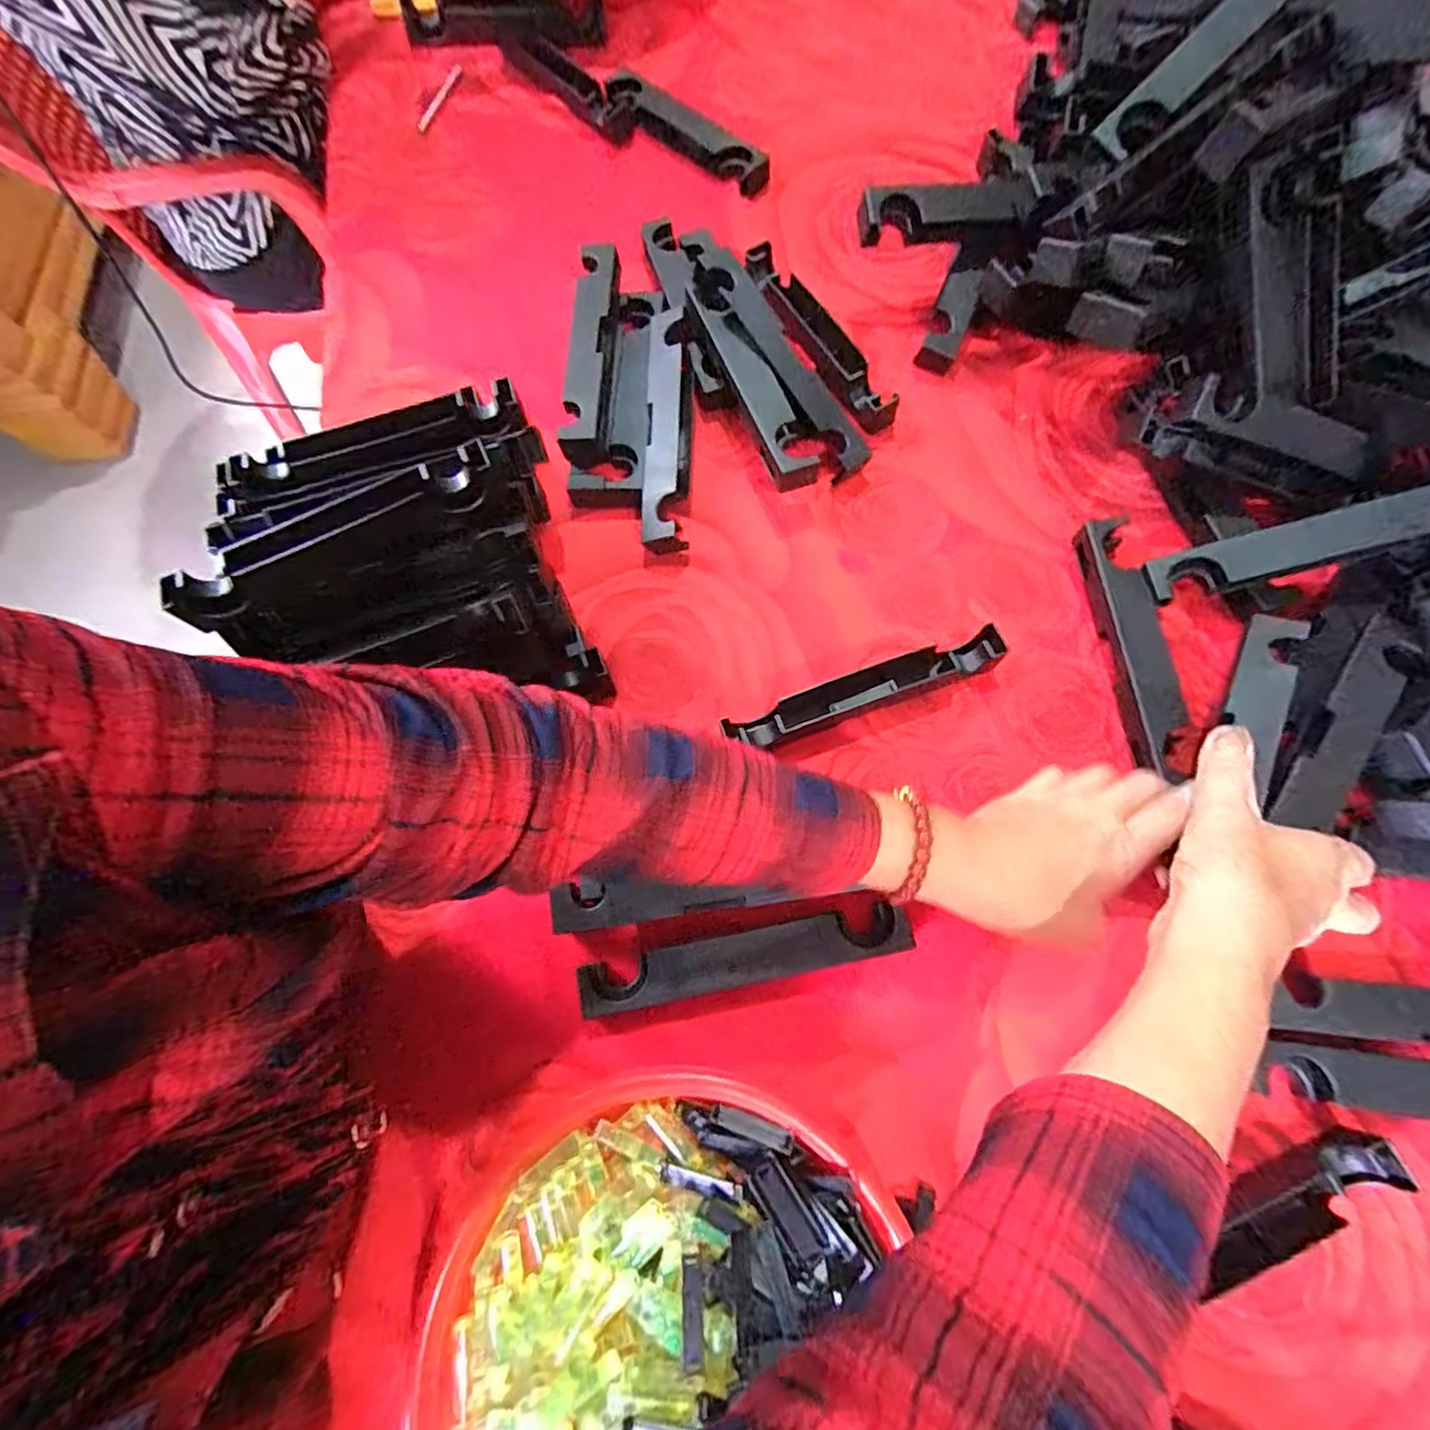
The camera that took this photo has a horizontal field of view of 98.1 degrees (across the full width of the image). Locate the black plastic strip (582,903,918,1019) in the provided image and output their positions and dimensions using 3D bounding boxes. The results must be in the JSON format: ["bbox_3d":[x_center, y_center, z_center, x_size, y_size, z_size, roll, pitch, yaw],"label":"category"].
[{"bbox_3d":[0.017,0.145,0.370,0.193,0.027,0.029,-12,70,-2],"label":"black plastic strip"}]

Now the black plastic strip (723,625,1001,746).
[{"bbox_3d":[0.103,-0.016,0.420,0.193,0.028,0.024,-19,71,-4],"label":"black plastic strip"}]

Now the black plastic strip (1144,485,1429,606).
[{"bbox_3d":[0.398,-0.114,0.409,0.200,0.020,0.032,-14,69,14],"label":"black plastic strip"}]

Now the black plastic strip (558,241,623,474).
[{"bbox_3d":[-0.096,-0.290,0.499,0.039,0.033,0.214,0,72,2],"label":"black plastic strip"}]

